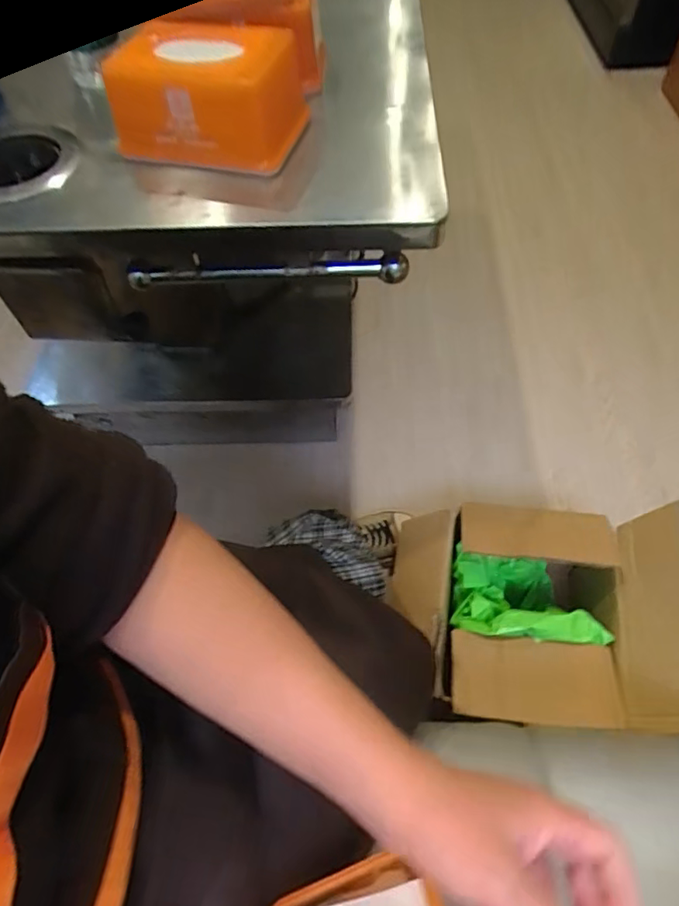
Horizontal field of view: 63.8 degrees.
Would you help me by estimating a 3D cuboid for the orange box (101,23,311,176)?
[{"bbox_3d":[-0.114,-0.306,0.470,0.151,0.089,0.086,7,58,7],"label":"orange box"}]

